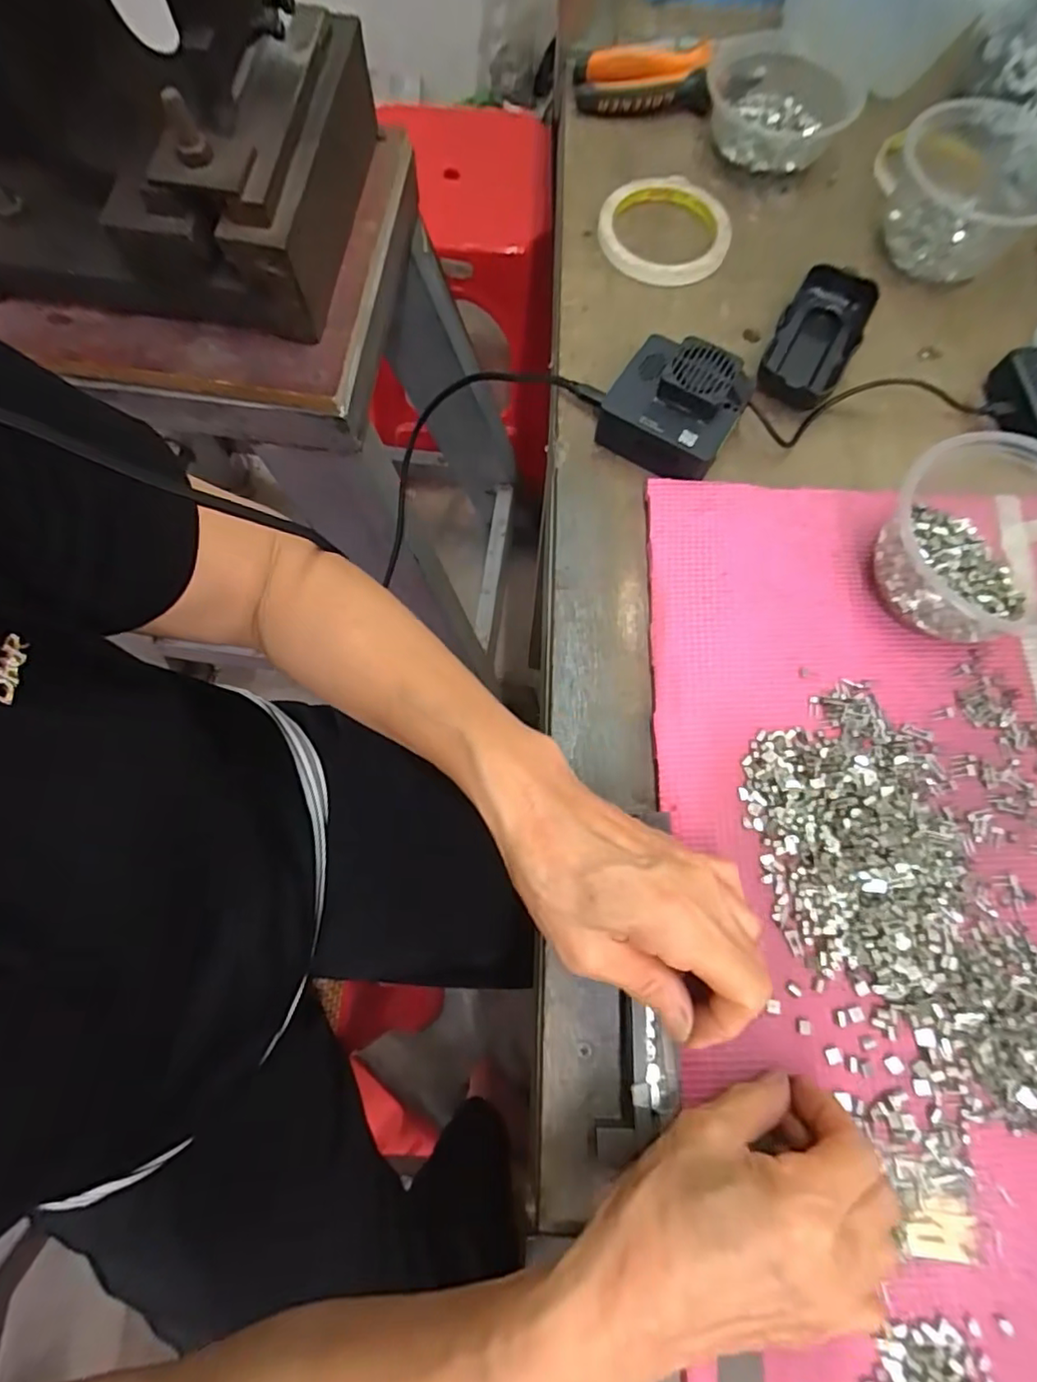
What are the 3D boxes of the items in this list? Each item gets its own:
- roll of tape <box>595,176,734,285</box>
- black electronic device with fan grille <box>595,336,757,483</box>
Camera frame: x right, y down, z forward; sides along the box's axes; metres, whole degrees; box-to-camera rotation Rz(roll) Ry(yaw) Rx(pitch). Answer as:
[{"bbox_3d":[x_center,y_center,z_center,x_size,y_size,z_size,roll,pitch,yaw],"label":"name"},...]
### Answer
[{"bbox_3d":[0.112,-0.350,0.450,0.099,0.014,0.099,0,74,-2],"label":"roll of tape"},{"bbox_3d":[0.099,-0.181,0.378,0.080,0.043,0.070,31,75,9],"label":"black electronic device with fan grille"}]

